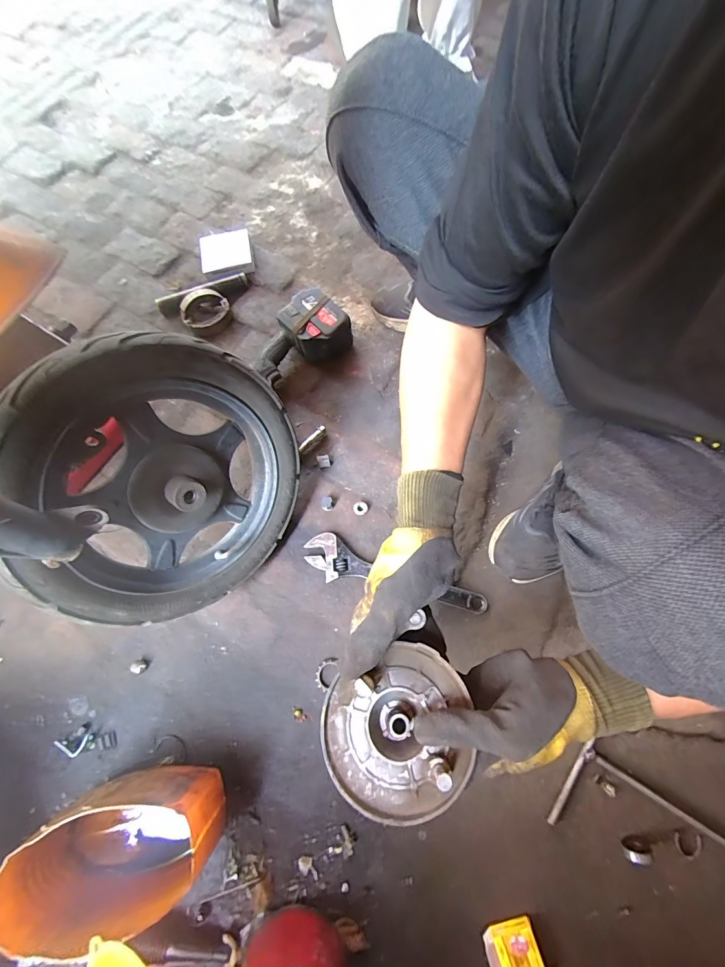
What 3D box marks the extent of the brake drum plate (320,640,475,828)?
[{"bbox_3d":[0.032,0.211,0.315,0.125,0.029,0.115,-1,69,2],"label":"brake drum plate"}]

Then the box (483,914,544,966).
[{"bbox_3d":[0.170,0.529,0.417,0.056,0.028,0.046,-14,69,-3],"label":"box"}]

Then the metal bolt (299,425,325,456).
[{"bbox_3d":[-0.088,-0.076,0.655,0.016,0.016,0.061,36,75,15],"label":"metal bolt"}]

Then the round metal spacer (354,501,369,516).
[{"bbox_3d":[-0.003,0.041,0.614,0.024,0.011,0.022,-1,69,2],"label":"round metal spacer"}]

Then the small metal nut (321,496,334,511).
[{"bbox_3d":[-0.058,0.033,0.614,0.022,0.017,0.021,-1,69,2],"label":"small metal nut"}]

